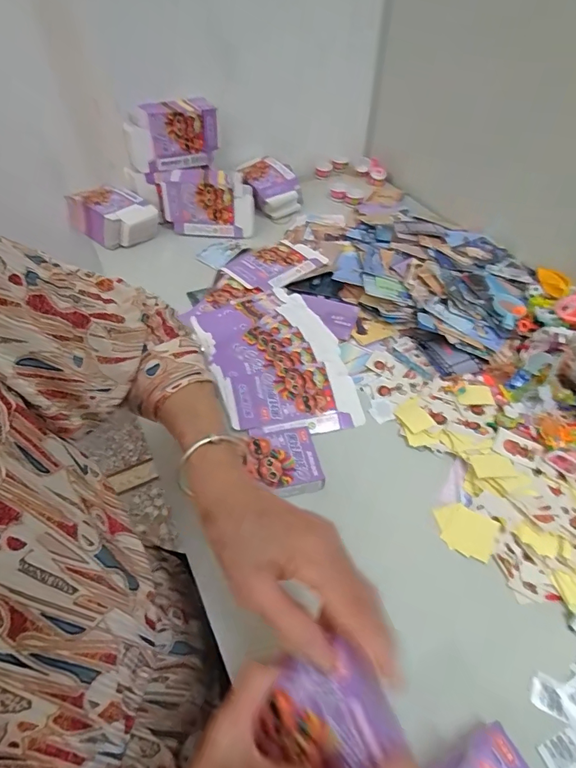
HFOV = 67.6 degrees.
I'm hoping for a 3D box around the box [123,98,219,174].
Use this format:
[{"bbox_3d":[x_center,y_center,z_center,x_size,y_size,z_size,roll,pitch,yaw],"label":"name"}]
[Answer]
[{"bbox_3d":[-0.187,-0.406,0.708,0.147,0.086,0.042,-22,52,-19],"label":"box"}]

